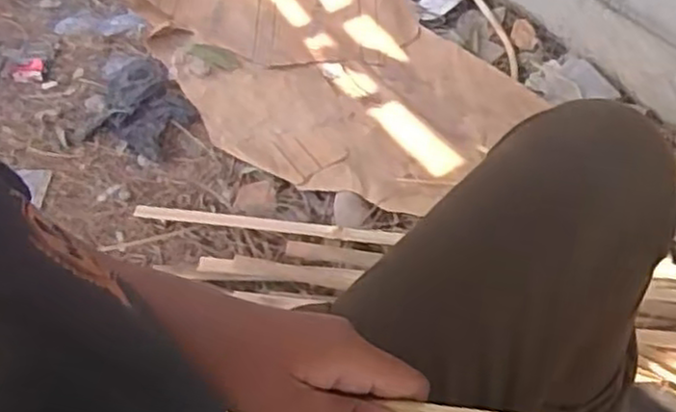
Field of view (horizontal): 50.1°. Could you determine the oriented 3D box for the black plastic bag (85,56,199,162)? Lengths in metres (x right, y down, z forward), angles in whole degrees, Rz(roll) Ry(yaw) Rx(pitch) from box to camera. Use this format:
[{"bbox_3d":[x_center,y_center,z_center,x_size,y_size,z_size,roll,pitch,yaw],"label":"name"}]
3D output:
[{"bbox_3d":[-0.360,-0.190,1.361,0.180,0.030,0.292,-5,45,2],"label":"black plastic bag"}]

